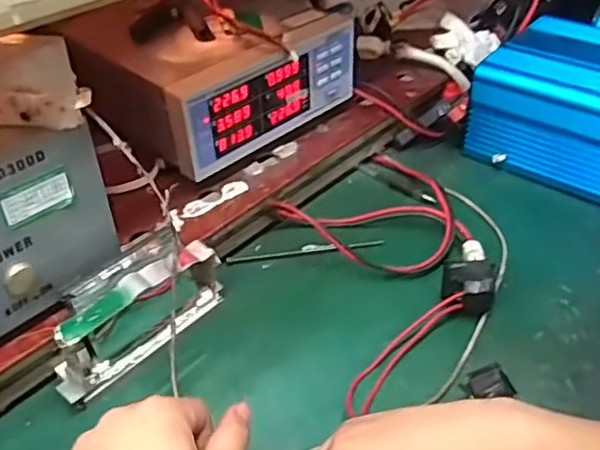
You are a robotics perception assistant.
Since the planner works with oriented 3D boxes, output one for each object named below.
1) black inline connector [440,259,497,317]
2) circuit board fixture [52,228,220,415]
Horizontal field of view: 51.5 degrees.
[{"bbox_3d":[0.143,0.052,0.531,0.043,0.034,0.035,9,43,10],"label":"black inline connector"},{"bbox_3d":[-0.130,0.064,0.488,0.055,0.073,0.149,29,49,28],"label":"circuit board fixture"}]

